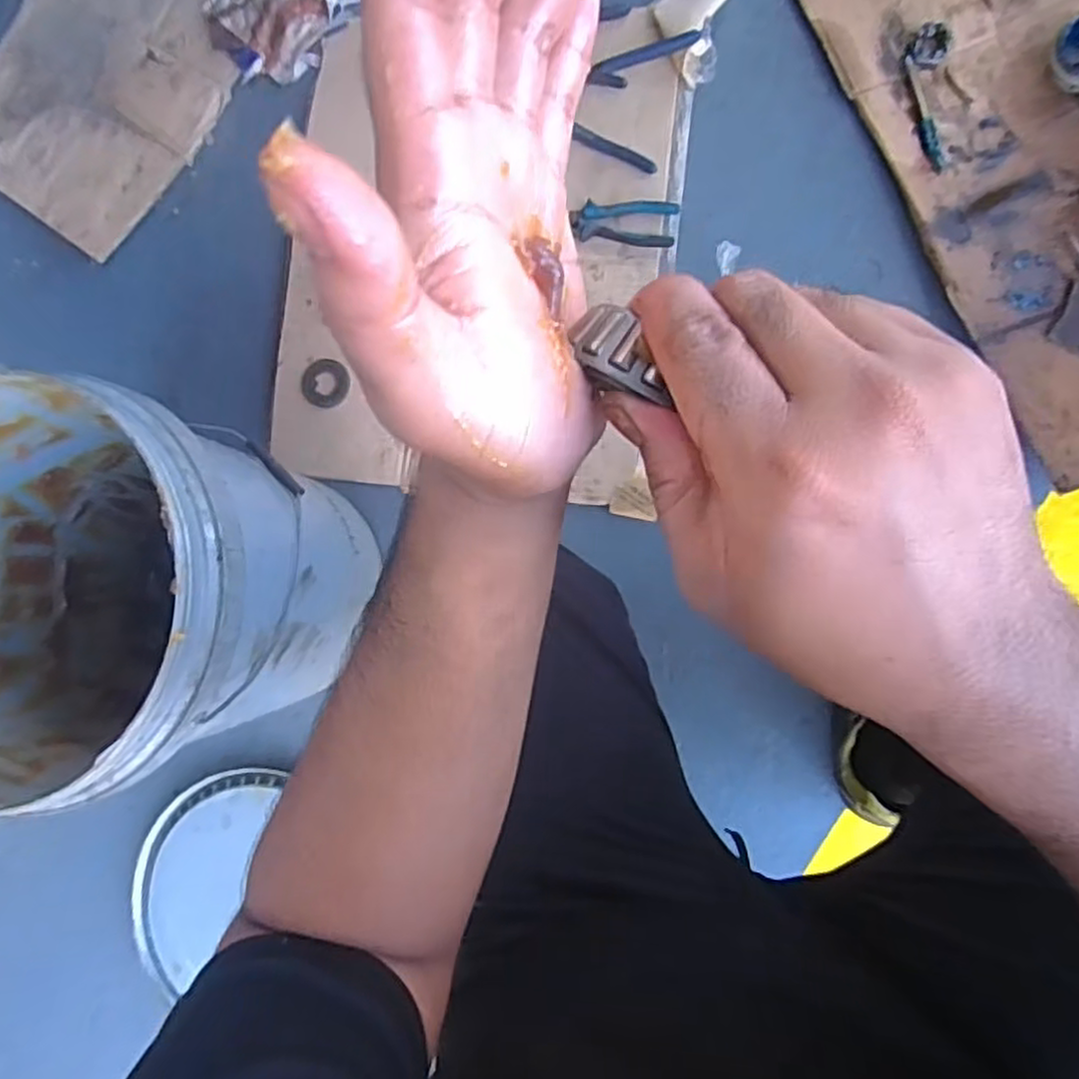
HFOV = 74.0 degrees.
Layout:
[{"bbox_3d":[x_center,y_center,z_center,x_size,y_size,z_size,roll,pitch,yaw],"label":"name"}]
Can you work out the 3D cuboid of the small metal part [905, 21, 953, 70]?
[{"bbox_3d":[0.416,-0.528,0.764,0.042,0.009,0.047,23,90,10],"label":"small metal part"}]

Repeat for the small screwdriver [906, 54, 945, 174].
[{"bbox_3d":[0.405,-0.450,0.755,0.019,0.011,0.136,-9,85,8],"label":"small screwdriver"}]

